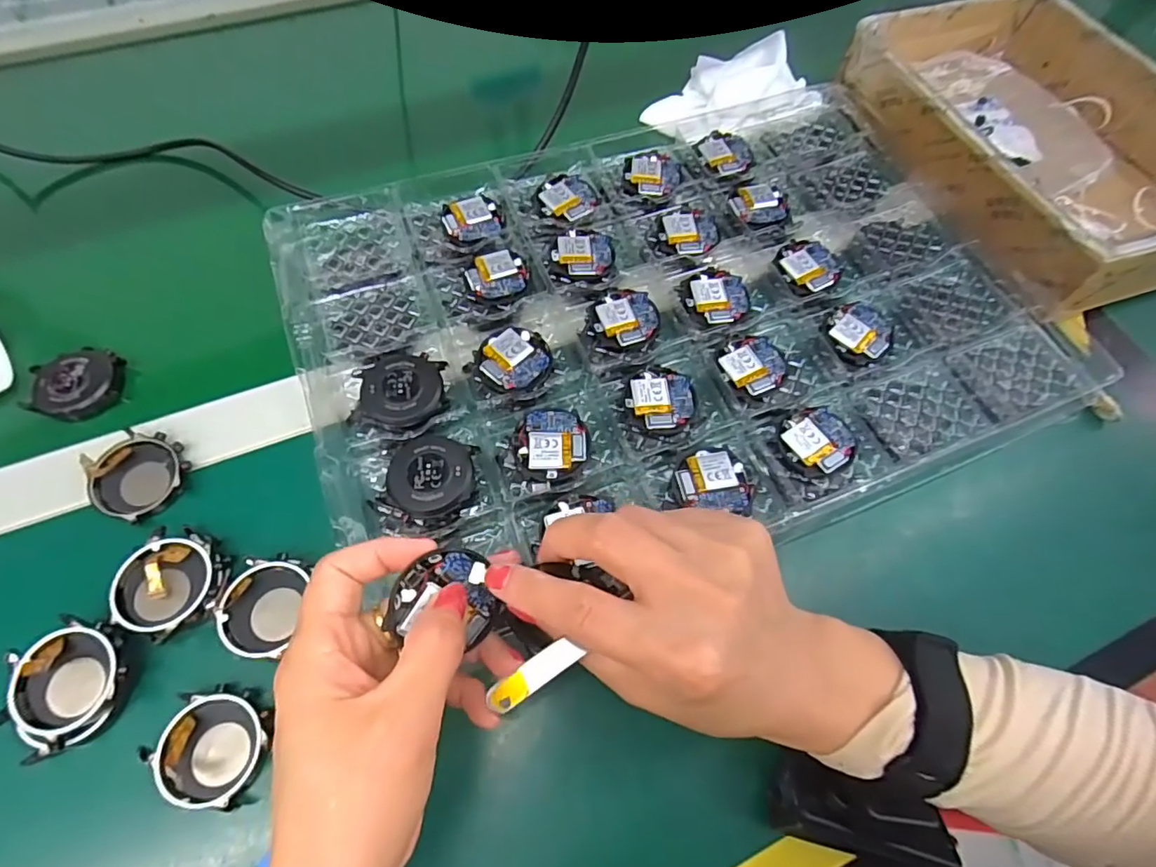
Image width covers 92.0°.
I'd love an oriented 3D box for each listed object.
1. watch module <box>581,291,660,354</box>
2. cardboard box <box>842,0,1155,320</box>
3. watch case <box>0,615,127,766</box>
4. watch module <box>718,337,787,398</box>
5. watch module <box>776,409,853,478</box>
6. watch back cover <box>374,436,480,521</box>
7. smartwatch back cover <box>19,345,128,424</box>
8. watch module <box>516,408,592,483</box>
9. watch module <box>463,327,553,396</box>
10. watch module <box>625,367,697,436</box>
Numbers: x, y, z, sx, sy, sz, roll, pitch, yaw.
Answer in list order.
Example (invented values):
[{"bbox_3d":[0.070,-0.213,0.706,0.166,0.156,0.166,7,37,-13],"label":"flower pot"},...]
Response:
[{"bbox_3d":[0.028,-0.070,0.346,0.049,0.006,0.038,-39,72,-17],"label":"watch module"},{"bbox_3d":[0.343,-0.224,0.406,0.181,0.048,0.270,-17,67,-9],"label":"cardboard box"},{"bbox_3d":[-0.234,0.115,0.253,0.045,0.014,0.052,35,69,14],"label":"watch case"},{"bbox_3d":[0.106,-0.041,0.335,0.038,0.006,0.037,-28,69,-14],"label":"watch module"},{"bbox_3d":[0.135,0.004,0.312,0.044,0.009,0.037,-25,68,-12],"label":"watch module"},{"bbox_3d":[-0.077,0.024,0.294,0.046,0.014,0.043,7,65,2],"label":"watch back cover"},{"bbox_3d":[-0.300,-0.030,0.335,0.044,0.014,0.043,-2,65,-2],"label":"smartwatch back cover"},{"bbox_3d":[-0.013,0.006,0.309,0.038,0.009,0.041,0,65,-2],"label":"watch module"},{"bbox_3d":[-0.038,-0.043,0.330,0.044,0.009,0.042,32,68,13],"label":"watch module"},{"bbox_3d":[0.049,-0.019,0.323,0.040,0.007,0.039,1,65,-1],"label":"watch module"}]

